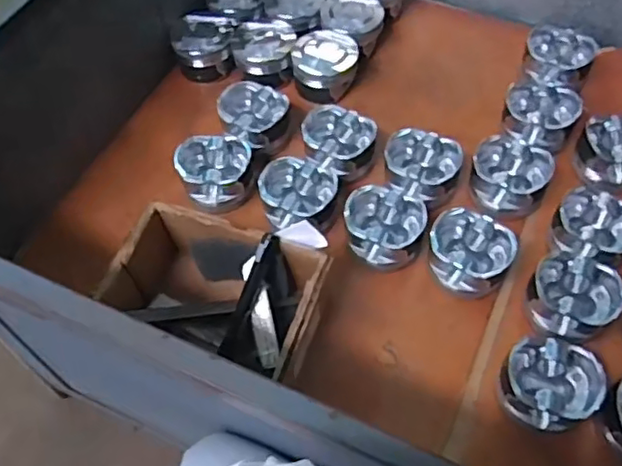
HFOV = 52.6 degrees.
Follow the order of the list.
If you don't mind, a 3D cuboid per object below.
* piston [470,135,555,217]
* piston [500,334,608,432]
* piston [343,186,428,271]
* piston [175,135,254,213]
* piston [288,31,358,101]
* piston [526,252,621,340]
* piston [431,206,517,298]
[{"bbox_3d":[0.226,-0.062,0.716,0.088,0.051,0.080,0,59,0],"label":"piston"},{"bbox_3d":[0.220,0.144,0.590,0.083,0.055,0.079,0,59,0],"label":"piston"},{"bbox_3d":[0.080,-0.007,0.687,0.086,0.048,0.084,0,59,0],"label":"piston"},{"bbox_3d":[-0.111,-0.070,0.744,0.083,0.055,0.077,0,59,0],"label":"piston"},{"bbox_3d":[0.017,-0.218,0.817,0.084,0.047,0.084,0,59,0],"label":"piston"},{"bbox_3d":[0.264,0.063,0.638,0.090,0.052,0.084,-34,65,-19],"label":"piston"},{"bbox_3d":[0.165,0.020,0.662,0.087,0.042,0.077,28,63,16],"label":"piston"}]

